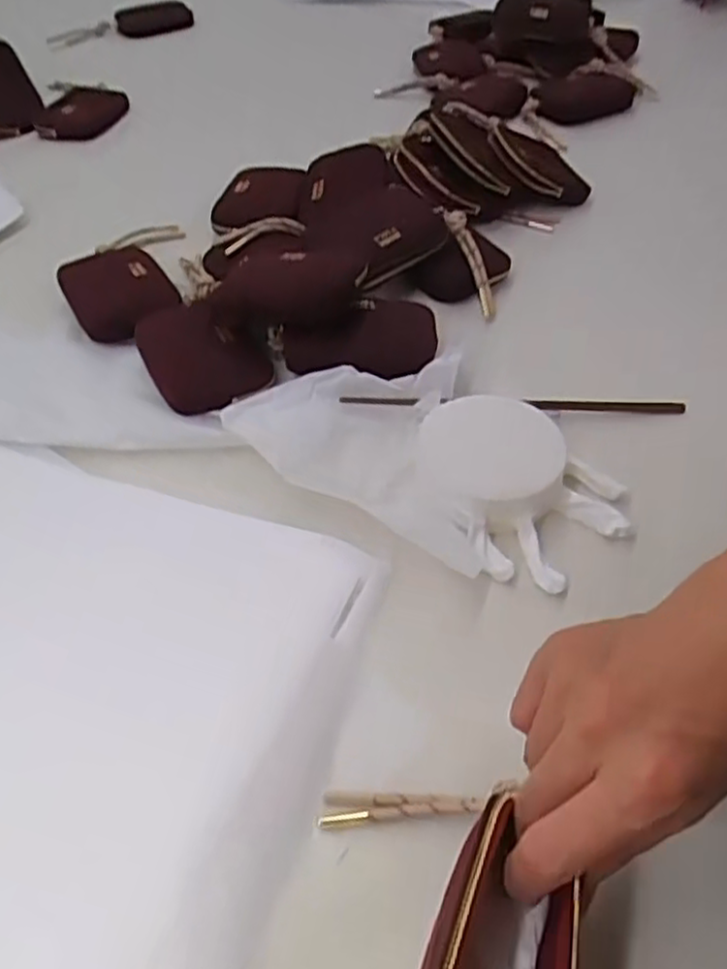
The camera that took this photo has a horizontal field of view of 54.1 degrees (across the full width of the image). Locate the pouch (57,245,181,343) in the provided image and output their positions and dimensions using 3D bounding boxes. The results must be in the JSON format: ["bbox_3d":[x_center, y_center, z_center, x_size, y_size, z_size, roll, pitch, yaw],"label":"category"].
[{"bbox_3d":[-0.210,-0.169,0.612,0.083,0.017,0.119,-26,53,-19],"label":"pouch"}]

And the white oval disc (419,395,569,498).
[{"bbox_3d":[0.084,-0.021,0.463,0.089,0.024,0.088,-1,49,2],"label":"white oval disc"}]

